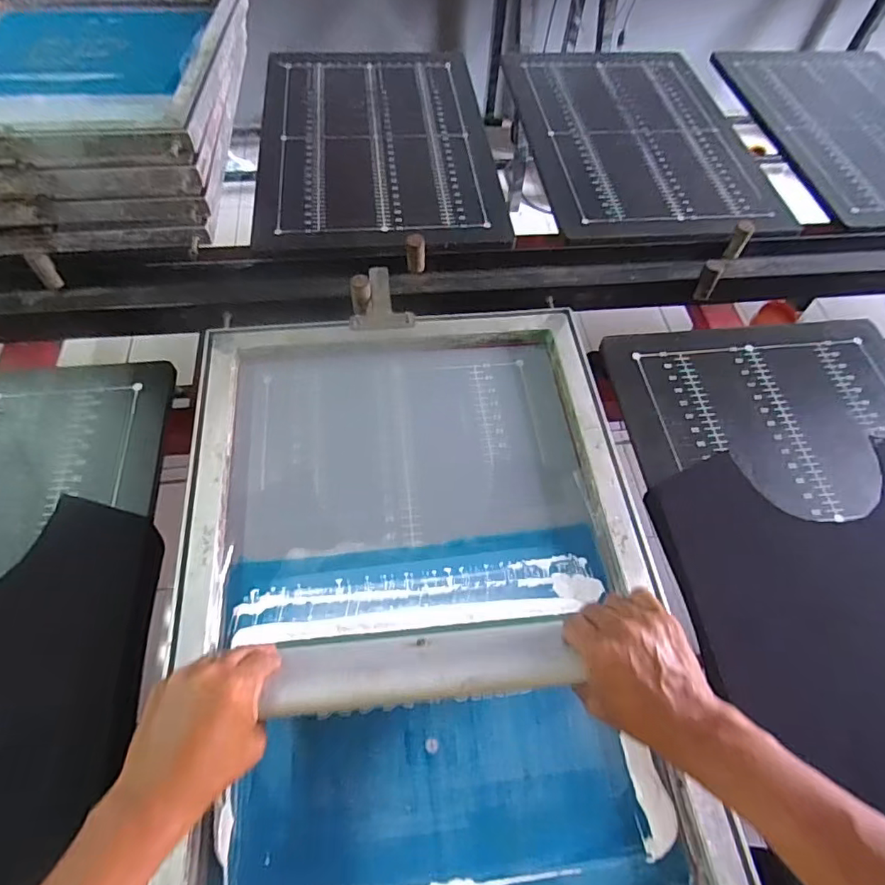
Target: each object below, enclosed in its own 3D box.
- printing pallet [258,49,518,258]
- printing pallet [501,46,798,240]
[{"bbox_3d":[-0.112,-0.539,0.959,0.400,0.016,0.599,-4,60,-6],"label":"printing pallet"},{"bbox_3d":[0.362,-0.579,1.005,0.415,0.019,0.606,-4,60,-6],"label":"printing pallet"}]

